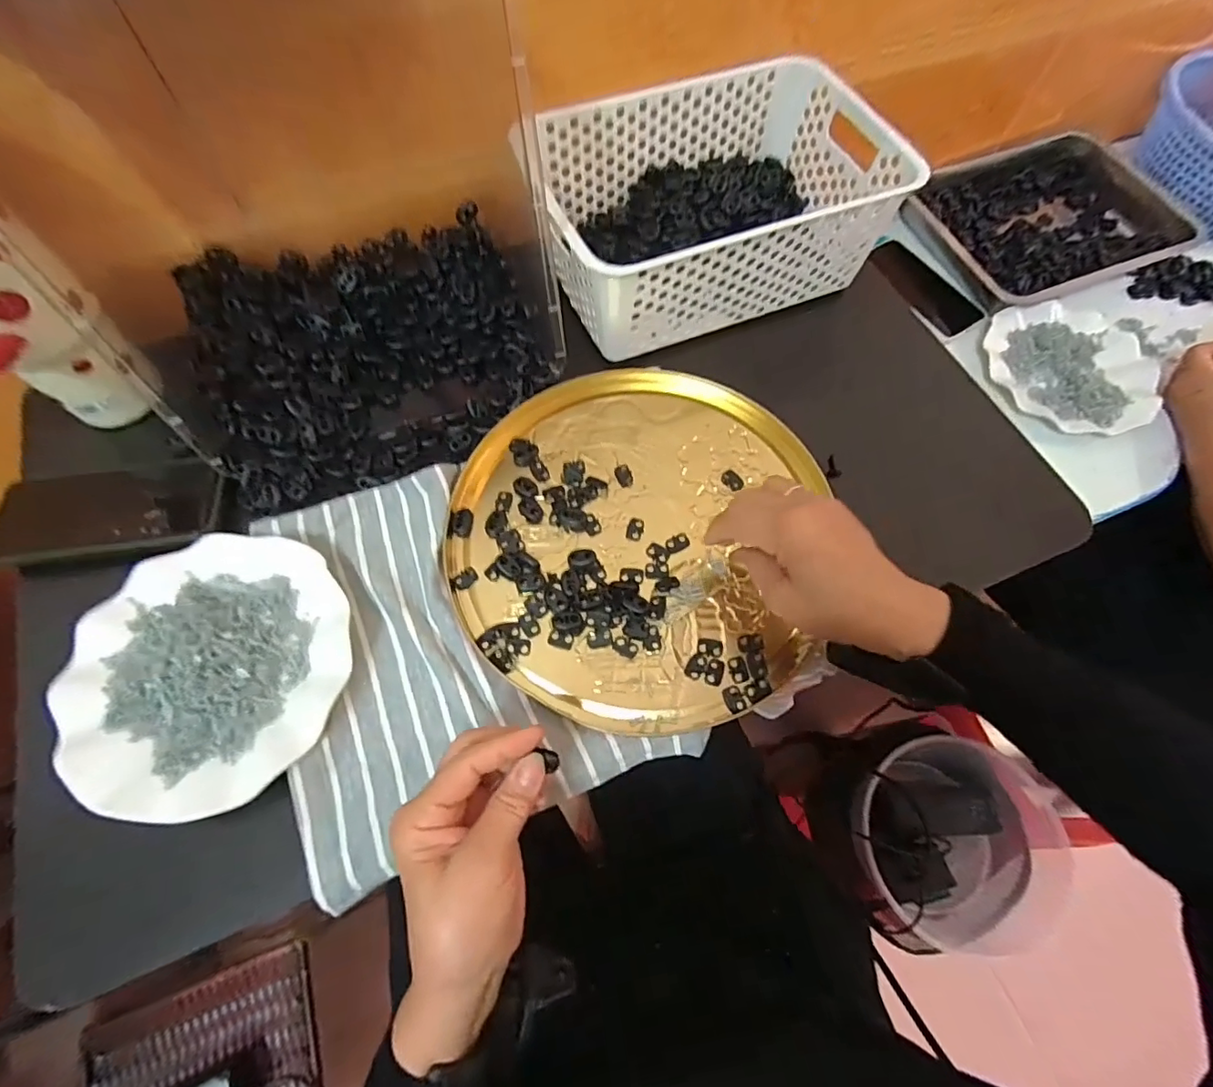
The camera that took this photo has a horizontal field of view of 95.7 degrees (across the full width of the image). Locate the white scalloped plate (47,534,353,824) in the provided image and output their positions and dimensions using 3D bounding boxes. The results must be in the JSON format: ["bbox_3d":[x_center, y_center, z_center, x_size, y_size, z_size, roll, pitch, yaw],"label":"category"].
[{"bbox_3d":[-0.266,0.083,0.371,0.173,0.016,0.177,1,67,-1],"label":"white scalloped plate"}]

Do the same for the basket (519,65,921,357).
[{"bbox_3d":[0.091,-0.314,0.505,0.301,0.099,0.204,-21,69,-10],"label":"basket"}]

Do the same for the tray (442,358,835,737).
[{"bbox_3d":[0.017,-0.012,0.425,0.271,0.012,0.286,1,68,-2],"label":"tray"}]

